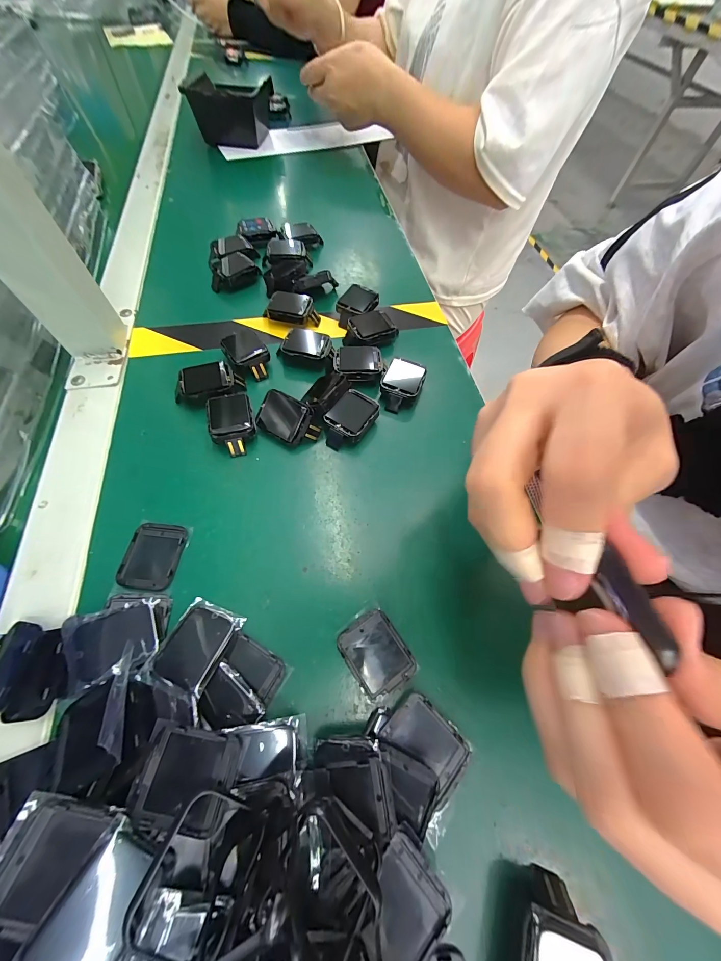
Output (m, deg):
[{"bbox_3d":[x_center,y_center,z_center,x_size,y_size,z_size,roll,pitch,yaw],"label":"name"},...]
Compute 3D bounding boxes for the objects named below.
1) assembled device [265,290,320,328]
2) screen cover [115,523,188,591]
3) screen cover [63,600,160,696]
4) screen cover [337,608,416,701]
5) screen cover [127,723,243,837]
[{"bbox_3d":[-0.064,-0.163,0.302,0.048,0.021,0.030,9,62,1],"label":"assembled device"},{"bbox_3d":[-0.130,0.046,0.196,0.034,0.004,0.040,5,62,-1],"label":"screen cover"},{"bbox_3d":[-0.132,0.087,0.167,0.043,0.009,0.036,-8,70,-19],"label":"screen cover"},{"bbox_3d":[0.009,0.097,0.177,0.031,0.004,0.039,-31,68,-18],"label":"screen cover"},{"bbox_3d":[-0.074,0.128,0.135,0.038,0.010,0.032,7,62,0],"label":"screen cover"}]

